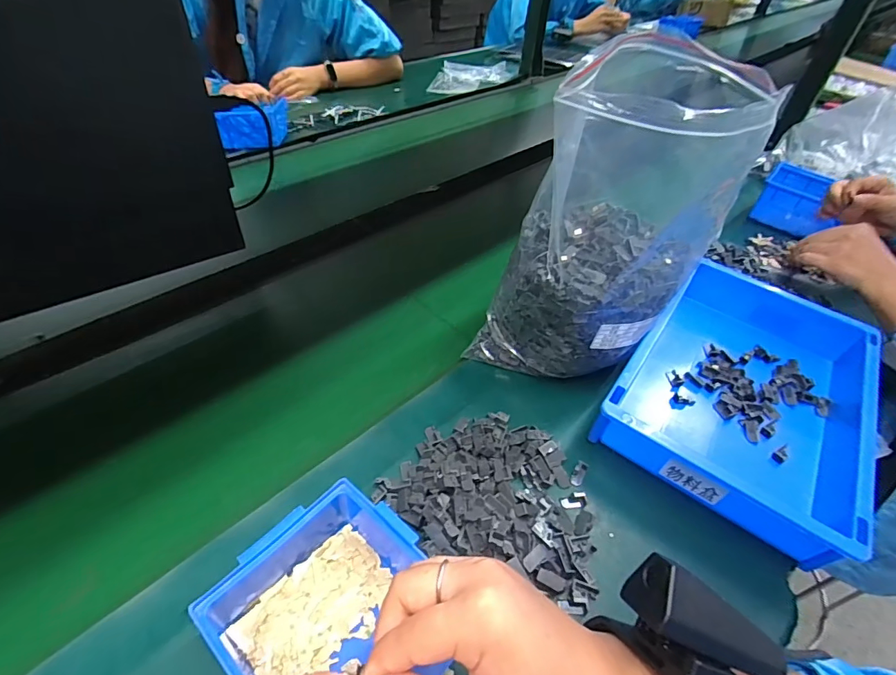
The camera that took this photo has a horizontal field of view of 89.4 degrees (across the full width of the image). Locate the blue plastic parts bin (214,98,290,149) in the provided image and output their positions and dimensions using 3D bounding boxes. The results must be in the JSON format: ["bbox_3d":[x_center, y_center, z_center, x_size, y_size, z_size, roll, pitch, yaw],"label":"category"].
[{"bbox_3d":[-0.391,-0.434,0.918,0.115,0.075,0.121,0,44,-5],"label":"blue plastic parts bin"}]

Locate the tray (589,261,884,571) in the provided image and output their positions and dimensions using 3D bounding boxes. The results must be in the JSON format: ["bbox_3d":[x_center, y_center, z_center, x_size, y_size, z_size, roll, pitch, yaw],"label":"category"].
[{"bbox_3d":[0.310,0.053,0.485,0.209,0.078,0.316,29,49,22],"label":"tray"}]

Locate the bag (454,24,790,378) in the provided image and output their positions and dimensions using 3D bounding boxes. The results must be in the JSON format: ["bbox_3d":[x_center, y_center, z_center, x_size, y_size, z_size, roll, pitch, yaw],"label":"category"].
[{"bbox_3d":[0.152,-0.092,0.445,0.157,0.298,0.187,35,52,27],"label":"bag"}]

